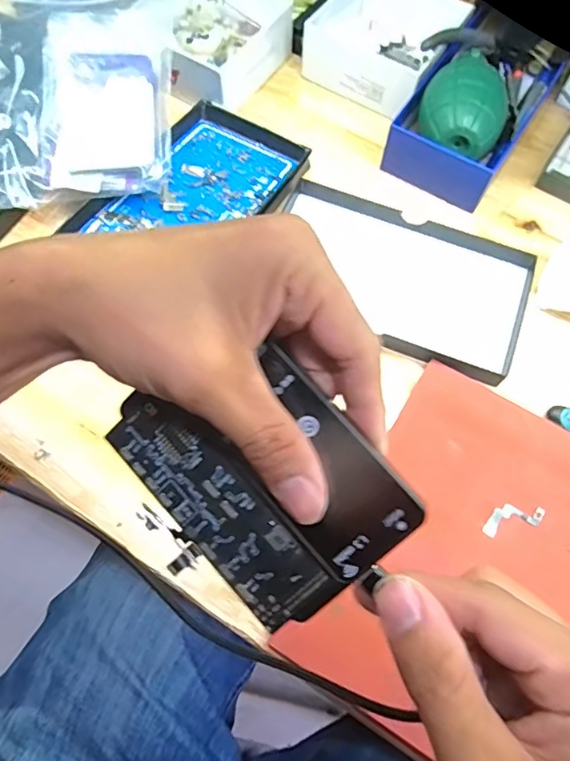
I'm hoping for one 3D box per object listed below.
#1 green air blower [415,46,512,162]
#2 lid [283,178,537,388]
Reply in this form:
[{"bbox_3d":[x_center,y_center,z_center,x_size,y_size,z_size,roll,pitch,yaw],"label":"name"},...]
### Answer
[{"bbox_3d":[0.129,-0.197,0.390,0.060,0.057,0.080,17,67,6],"label":"green air blower"},{"bbox_3d":[0.078,-0.073,0.367,0.172,0.014,0.104,22,67,8],"label":"lid"}]

